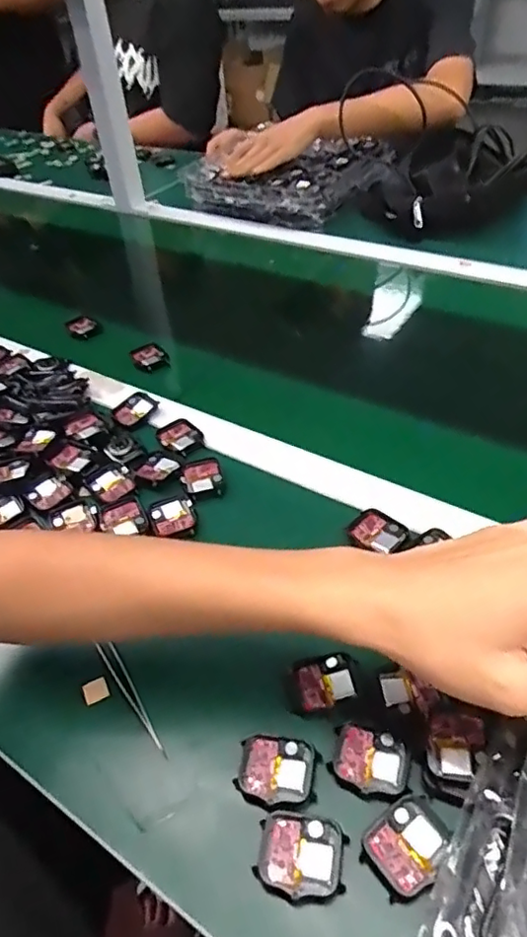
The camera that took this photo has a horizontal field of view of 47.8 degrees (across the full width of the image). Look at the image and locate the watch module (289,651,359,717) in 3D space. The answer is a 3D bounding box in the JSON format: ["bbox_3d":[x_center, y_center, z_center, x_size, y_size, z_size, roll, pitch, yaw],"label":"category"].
[{"bbox_3d":[0.041,0.140,0.389,0.044,0.008,0.033,-14,44,-8],"label":"watch module"}]

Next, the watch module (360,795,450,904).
[{"bbox_3d":[0.079,0.204,0.321,0.046,0.007,0.036,-30,48,-23],"label":"watch module"}]

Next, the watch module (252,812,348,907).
[{"bbox_3d":[0.021,0.212,0.324,0.046,0.009,0.041,2,44,9],"label":"watch module"}]

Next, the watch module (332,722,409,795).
[{"bbox_3d":[0.064,0.173,0.354,0.042,0.006,0.034,9,45,16],"label":"watch module"}]

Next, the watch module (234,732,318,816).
[{"bbox_3d":[0.008,0.181,0.353,0.046,0.004,0.042,6,45,13],"label":"watch module"}]

